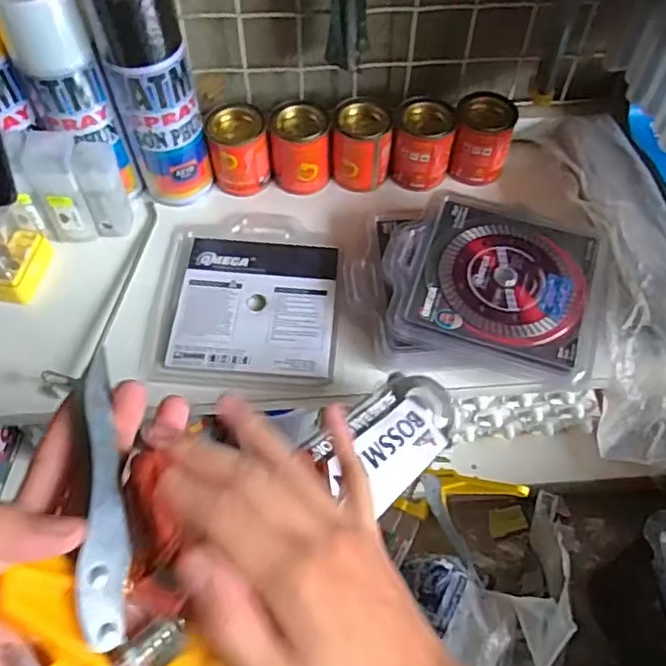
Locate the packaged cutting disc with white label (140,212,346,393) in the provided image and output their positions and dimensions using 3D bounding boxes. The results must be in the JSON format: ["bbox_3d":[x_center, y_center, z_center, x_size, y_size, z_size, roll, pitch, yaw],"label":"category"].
[{"bbox_3d":[-0.072,-0.032,0.529,0.157,0.019,0.170,3,55,2],"label":"packaged cutting disc with white label"}]

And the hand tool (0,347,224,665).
[{"bbox_3d":[-0.097,0.091,0.233,0.082,0.039,0.165,-31,84,-20],"label":"hand tool"}]

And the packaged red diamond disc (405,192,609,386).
[{"bbox_3d":[0.145,-0.046,0.505,0.144,0.024,0.149,15,56,11],"label":"packaged red diamond disc"}]

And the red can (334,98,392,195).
[{"bbox_3d":[0.027,-0.175,0.577,0.055,0.066,0.048,5,55,4],"label":"red can"}]

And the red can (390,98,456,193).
[{"bbox_3d":[0.085,-0.176,0.579,0.056,0.066,0.051,0,55,0],"label":"red can"}]

